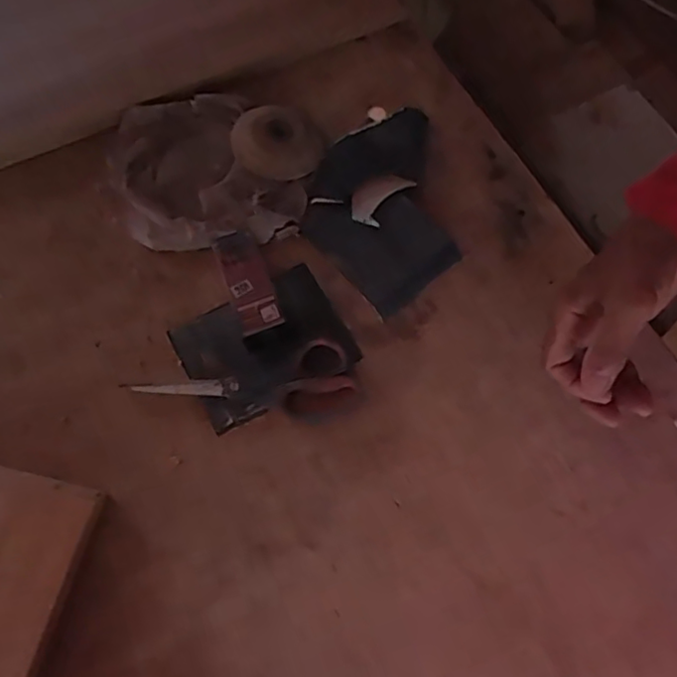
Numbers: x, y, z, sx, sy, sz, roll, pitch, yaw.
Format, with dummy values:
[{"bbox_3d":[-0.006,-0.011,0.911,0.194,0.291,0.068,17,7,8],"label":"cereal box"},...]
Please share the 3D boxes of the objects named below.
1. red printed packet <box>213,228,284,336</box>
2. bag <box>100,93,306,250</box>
[{"bbox_3d":[-0.079,-0.051,0.569,0.038,0.025,0.104,-20,70,-7],"label":"red printed packet"},{"bbox_3d":[-0.137,-0.153,0.606,0.154,0.039,0.183,-32,72,-11],"label":"bag"}]

